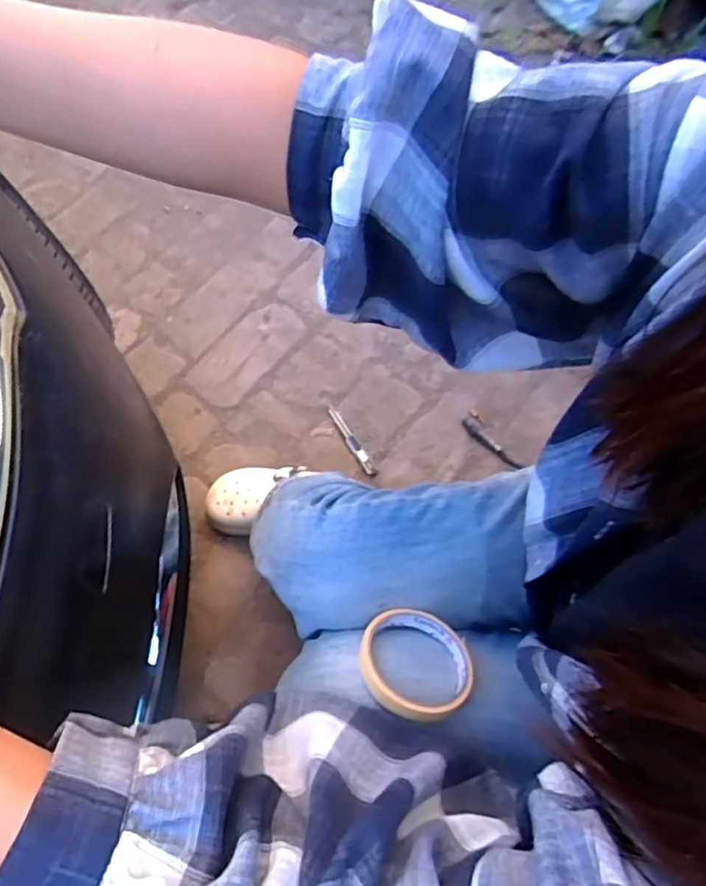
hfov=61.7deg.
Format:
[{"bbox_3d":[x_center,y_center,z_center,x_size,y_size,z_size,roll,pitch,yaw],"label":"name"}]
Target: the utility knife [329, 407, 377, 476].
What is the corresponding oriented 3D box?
[{"bbox_3d":[-0.003,-0.004,1.016,0.018,0.008,0.142,-32,73,-9],"label":"utility knife"}]

